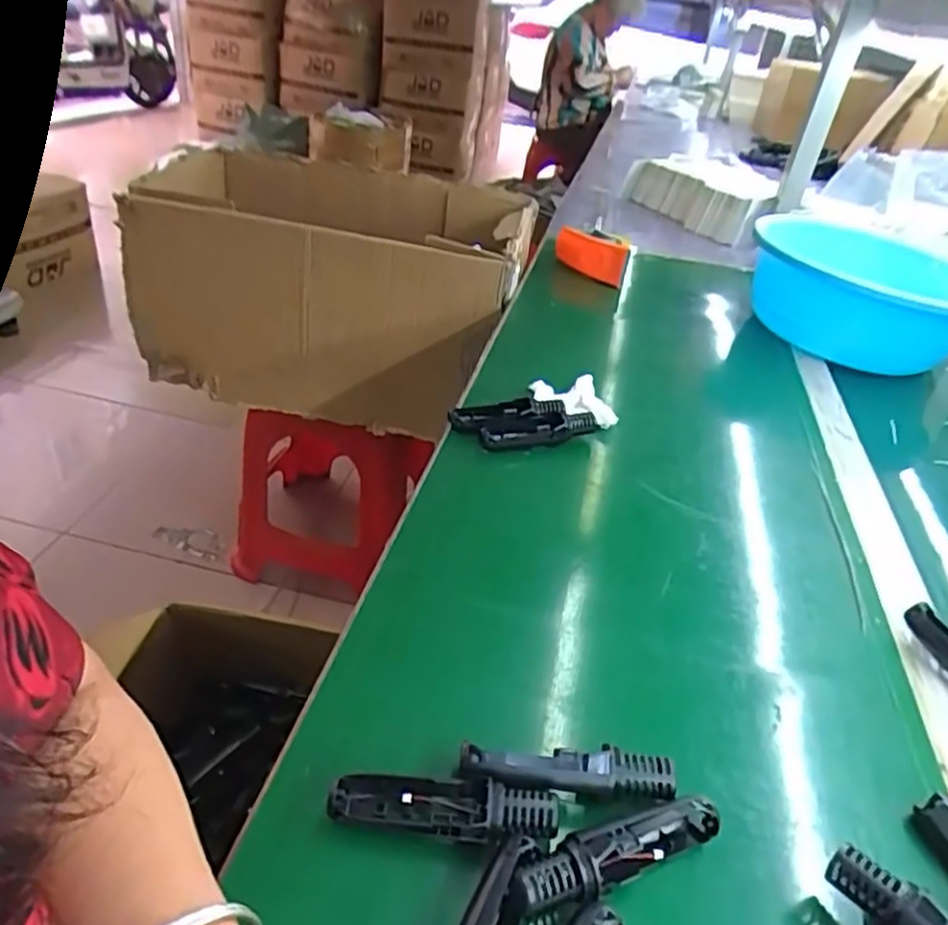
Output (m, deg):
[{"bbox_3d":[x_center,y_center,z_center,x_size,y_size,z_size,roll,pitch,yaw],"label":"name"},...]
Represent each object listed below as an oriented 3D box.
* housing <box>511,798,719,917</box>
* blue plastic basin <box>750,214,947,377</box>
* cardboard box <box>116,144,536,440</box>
[{"bbox_3d":[0.074,0.206,0.368,0.121,0.034,0.026,-12,39,-26],"label":"housing"},{"bbox_3d":[0.553,-0.246,1.027,0.304,0.128,0.294,20,36,14],"label":"blue plastic basin"},{"bbox_3d":[-0.241,-0.334,1.299,0.638,0.297,0.445,13,35,5],"label":"cardboard box"}]

